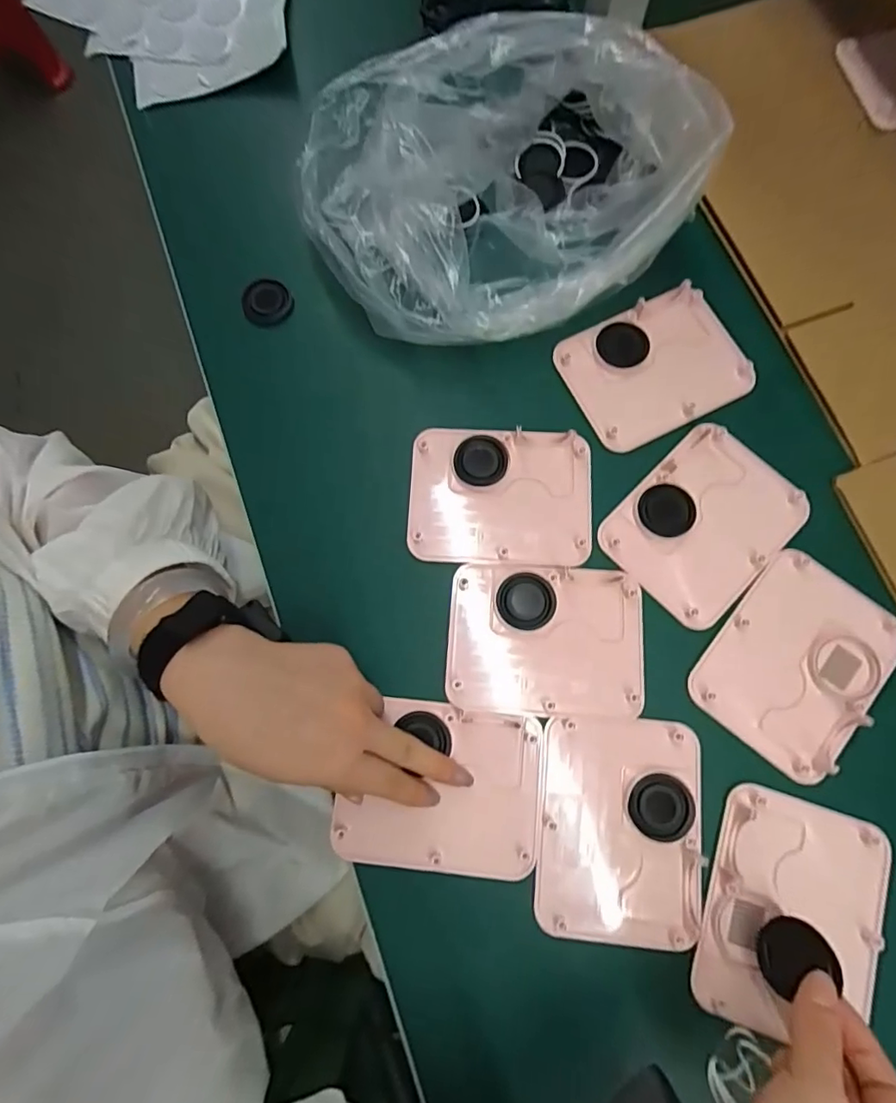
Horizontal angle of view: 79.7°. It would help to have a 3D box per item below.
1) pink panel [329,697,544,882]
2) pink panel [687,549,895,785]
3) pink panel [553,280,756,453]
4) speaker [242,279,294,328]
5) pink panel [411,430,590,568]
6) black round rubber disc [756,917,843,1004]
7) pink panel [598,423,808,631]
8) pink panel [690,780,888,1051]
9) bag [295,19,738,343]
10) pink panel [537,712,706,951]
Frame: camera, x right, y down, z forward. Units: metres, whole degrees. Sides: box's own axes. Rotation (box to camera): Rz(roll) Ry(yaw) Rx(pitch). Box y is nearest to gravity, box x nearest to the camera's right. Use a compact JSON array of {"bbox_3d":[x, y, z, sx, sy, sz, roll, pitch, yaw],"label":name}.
[{"bbox_3d":[-0.005,0.146,0.335,0.123,0.009,0.096,6,78,1],"label":"pink panel"},{"bbox_3d":[0.226,0.070,0.345,0.095,0.009,0.127,40,81,8],"label":"pink panel"},{"bbox_3d":[0.152,-0.135,0.393,0.124,0.010,0.096,-26,79,-6],"label":"pink panel"},{"bbox_3d":[-0.142,-0.197,0.422,0.038,0.009,0.039,0,78,0],"label":"speaker"},{"bbox_3d":[0.036,-0.039,0.375,0.124,0.009,0.097,3,78,1],"label":"pink panel"},{"bbox_3d":[0.184,0.213,0.286,0.037,0.030,0.007,-37,124,21],"label":"black round rubber disc"},{"bbox_3d":[0.175,-0.019,0.365,0.124,0.008,0.095,-43,81,-9],"label":"pink panel"},{"bbox_3d":[0.201,0.210,0.311,0.094,0.007,0.124,17,78,4],"label":"pink panel"},{"bbox_3d":[0.025,-0.271,0.375,0.250,0.101,0.232,-22,78,-5],"label":"bag"},{"bbox_3d":[0.104,0.167,0.323,0.093,0.007,0.123,6,78,1],"label":"pink panel"}]

